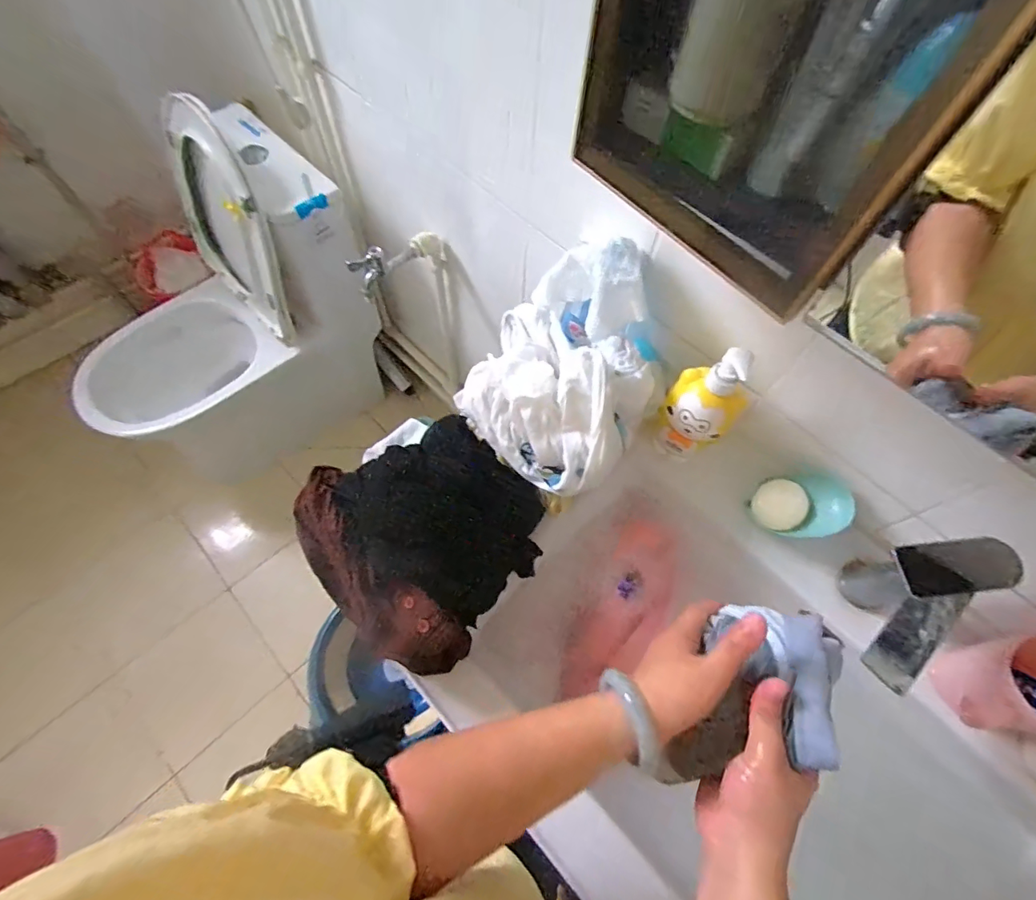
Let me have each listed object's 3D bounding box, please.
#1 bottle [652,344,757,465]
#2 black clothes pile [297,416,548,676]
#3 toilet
[{"bbox_3d":[0.211,-0.047,0.561,0.078,0.184,0.062,41,70,16],"label":"bottle"},{"bbox_3d":[-0.096,0.083,0.532,0.219,0.093,0.231,1,65,-2],"label":"black clothes pile"},{"bbox_3d":[-0.683,-0.294,1.122,0.357,0.663,0.631,40,70,16],"label":"toilet"}]

